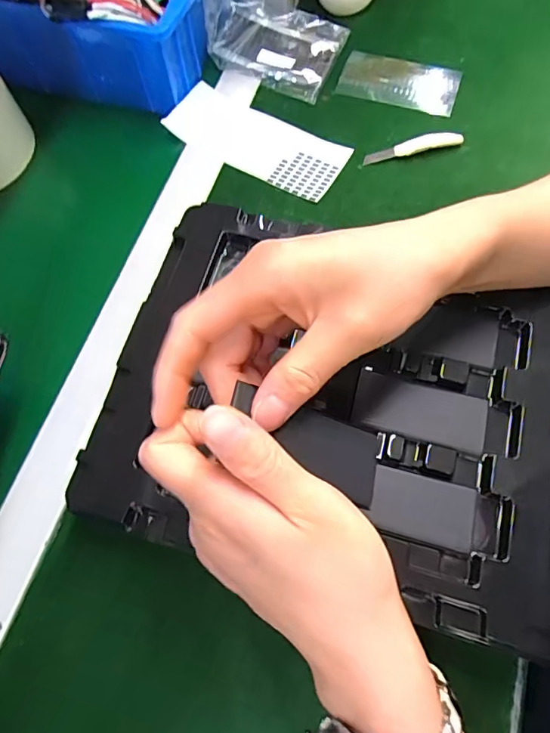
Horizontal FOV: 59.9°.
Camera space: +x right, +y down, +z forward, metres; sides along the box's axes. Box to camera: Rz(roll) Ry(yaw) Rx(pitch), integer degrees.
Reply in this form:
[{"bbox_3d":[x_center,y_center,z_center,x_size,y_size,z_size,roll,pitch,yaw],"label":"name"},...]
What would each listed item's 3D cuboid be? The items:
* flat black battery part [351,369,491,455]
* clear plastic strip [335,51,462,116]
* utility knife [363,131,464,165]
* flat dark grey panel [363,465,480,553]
[{"bbox_3d":[0.086,0.026,0.284,0.076,0.006,0.034,14,69,6],"label":"flat black battery part"},{"bbox_3d":[0.119,-0.273,0.460,0.110,0.010,0.062,17,69,8],"label":"clear plastic strip"},{"bbox_3d":[0.121,-0.193,0.418,0.086,0.011,0.016,-14,71,-6],"label":"utility knife"},{"bbox_3d":[0.082,0.078,0.263,0.056,0.005,0.035,14,69,6],"label":"flat dark grey panel"}]

